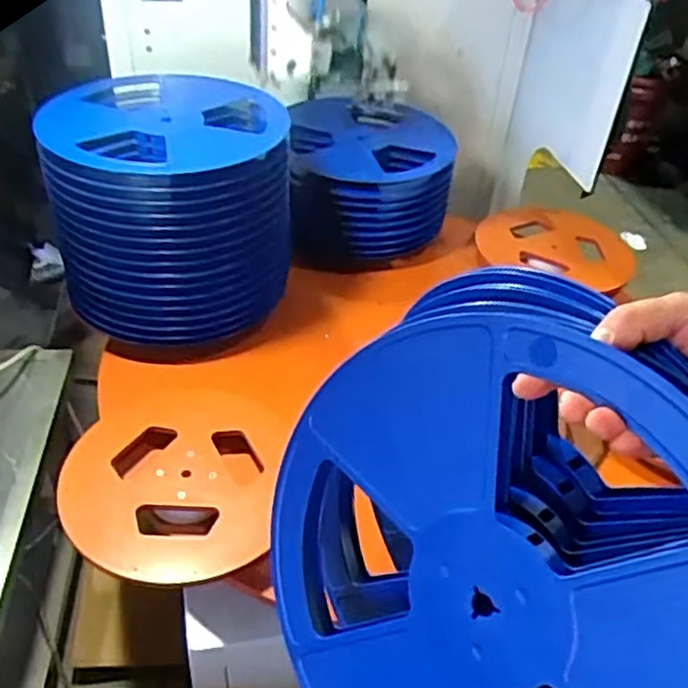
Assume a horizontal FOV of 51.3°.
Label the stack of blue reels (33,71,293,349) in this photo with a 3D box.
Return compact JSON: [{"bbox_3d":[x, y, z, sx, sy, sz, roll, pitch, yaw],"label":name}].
[{"bbox_3d":[-0.235,-0.195,1.030,0.313,0.272,0.289,1,41,-5],"label":"stack of blue reels"}]

